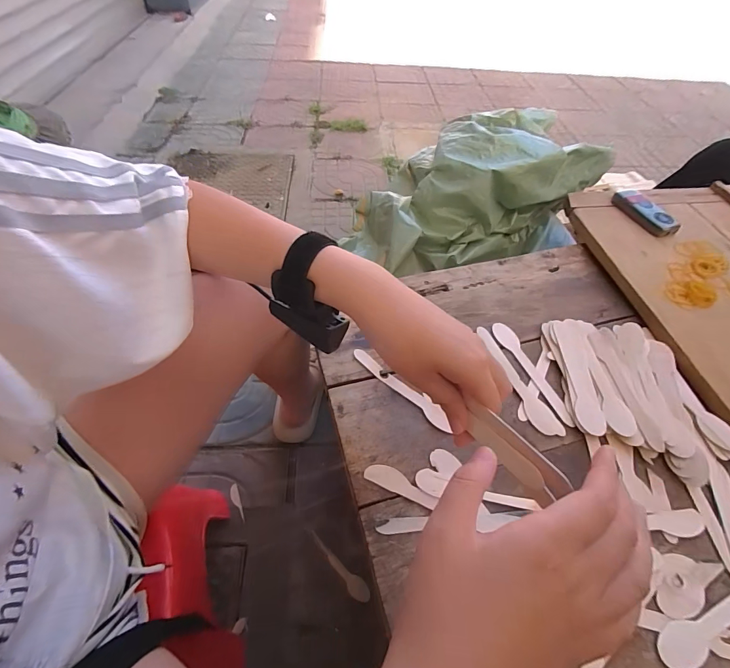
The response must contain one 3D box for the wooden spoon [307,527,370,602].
[{"bbox_3d":[-0.051,0.406,0.670,0.028,0.004,0.153,-37,62,-27],"label":"wooden spoon"}]

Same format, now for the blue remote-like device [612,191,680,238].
[{"bbox_3d":[0.459,-0.204,0.621,0.039,0.020,0.113,-20,55,-17],"label":"blue remote-like device"}]

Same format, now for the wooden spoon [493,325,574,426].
[{"bbox_3d":[0.205,0.043,0.464,0.026,0.005,0.154,-15,54,-13],"label":"wooden spoon"}]

